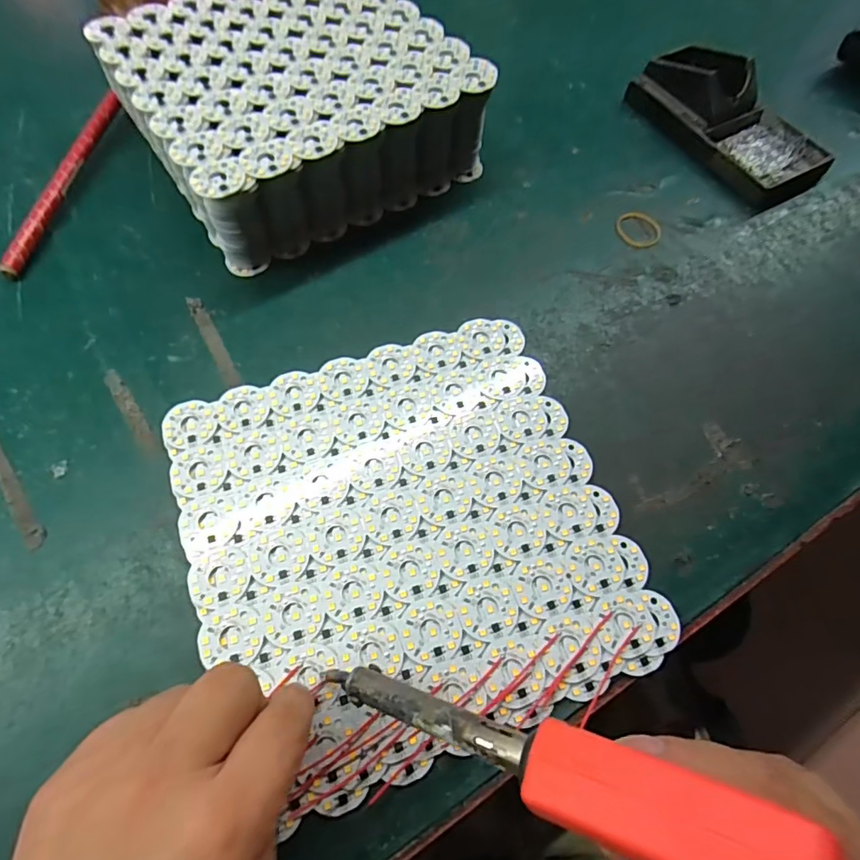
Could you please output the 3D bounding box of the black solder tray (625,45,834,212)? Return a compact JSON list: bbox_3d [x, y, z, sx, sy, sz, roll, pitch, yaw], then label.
[{"bbox_3d":[0.247,-0.255,0.414,0.089,0.043,0.162,-25,67,-13],"label":"black solder tray"}]

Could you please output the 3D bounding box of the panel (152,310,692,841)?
[{"bbox_3d":[-0.013,0.050,0.278,0.219,0.005,0.216,-17,65,-10],"label":"panel"}]

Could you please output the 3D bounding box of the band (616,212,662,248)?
[{"bbox_3d":[0.154,-0.149,0.381,0.034,0.004,0.033,1,63,-1],"label":"band"}]

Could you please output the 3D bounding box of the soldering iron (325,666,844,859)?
[{"bbox_3d":[0.041,0.114,0.174,0.171,0.025,0.026,4,59,34],"label":"soldering iron"}]

